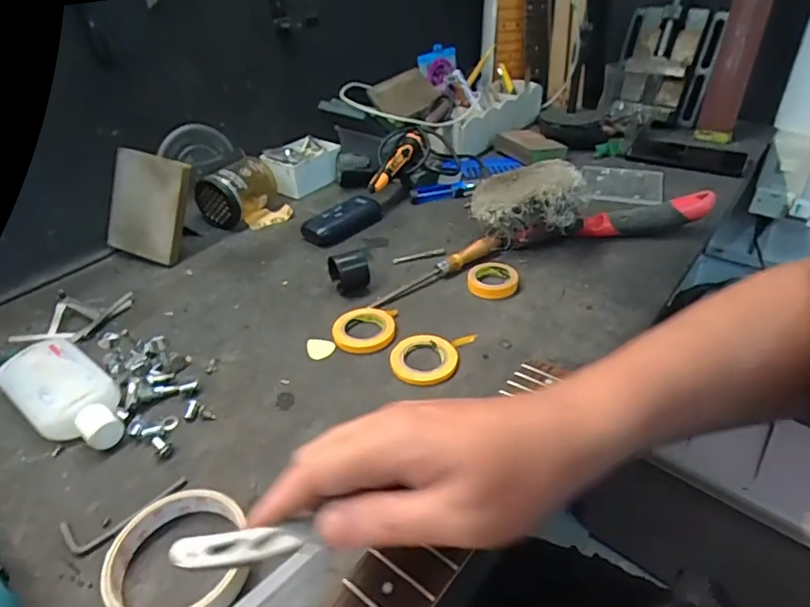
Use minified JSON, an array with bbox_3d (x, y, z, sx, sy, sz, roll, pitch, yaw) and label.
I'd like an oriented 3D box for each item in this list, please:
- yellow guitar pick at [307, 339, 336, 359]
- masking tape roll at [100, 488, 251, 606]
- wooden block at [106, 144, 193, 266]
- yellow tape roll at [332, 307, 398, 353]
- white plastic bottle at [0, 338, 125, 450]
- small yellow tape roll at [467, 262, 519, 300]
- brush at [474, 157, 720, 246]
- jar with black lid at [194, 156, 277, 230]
[{"bbox_3d":[-0.080,0.043,0.489,0.027,0.004,0.023,6,48,7],"label":"yellow guitar pick"},{"bbox_3d":[-0.141,0.159,0.325,0.082,0.019,0.084,-2,36,2],"label":"masking tape roll"},{"bbox_3d":[-0.309,-0.118,0.628,0.102,0.120,0.015,16,7,16],"label":"wooden block"},{"bbox_3d":[-0.039,0.023,0.506,0.060,0.011,0.060,-2,36,2],"label":"yellow tape roll"},{"bbox_3d":[-0.286,0.076,0.439,0.150,0.030,0.062,23,44,31],"label":"white plastic bottle"},{"bbox_3d":[0.093,-0.026,0.553,0.052,0.014,0.052,-2,36,2],"label":"small yellow tape roll"},{"bbox_3d":[0.216,-0.120,0.612,0.267,0.085,0.082,-9,37,-7],"label":"brush"},{"bbox_3d":[-0.232,-0.157,0.715,0.067,0.070,0.099,9,38,17],"label":"jar with black lid"}]

